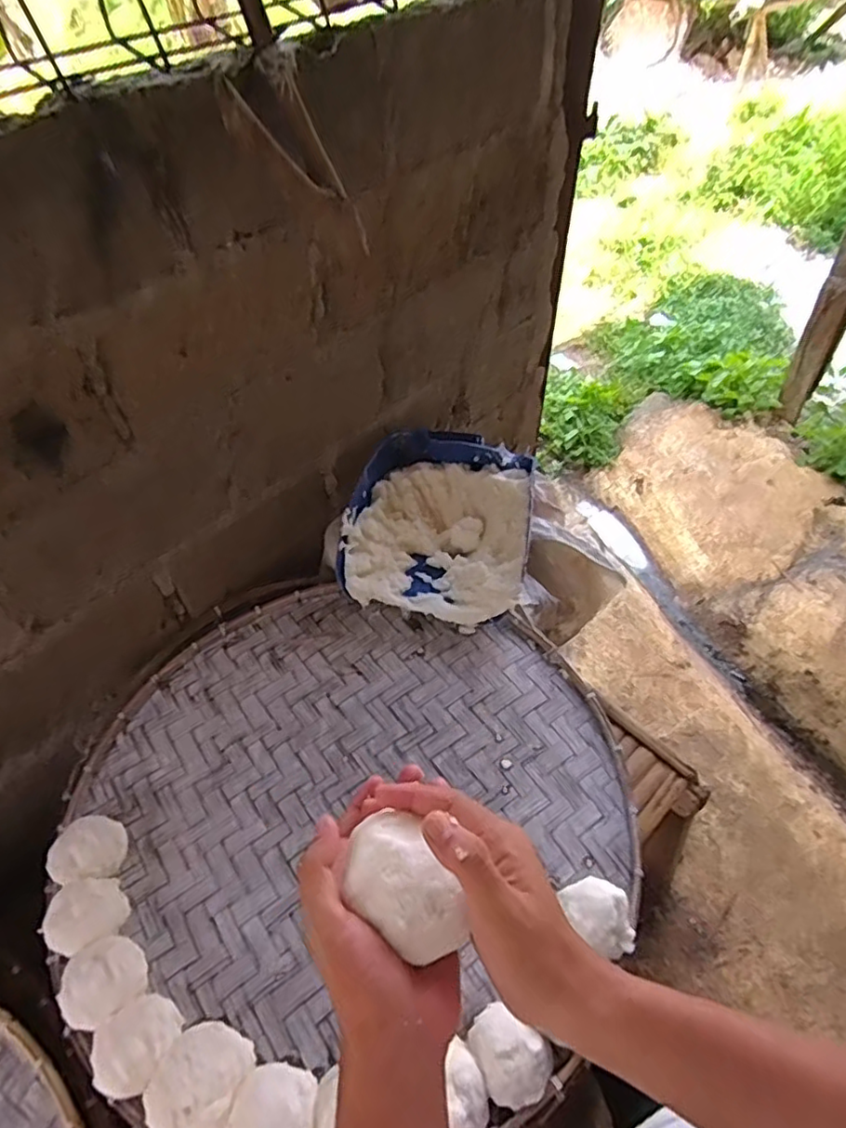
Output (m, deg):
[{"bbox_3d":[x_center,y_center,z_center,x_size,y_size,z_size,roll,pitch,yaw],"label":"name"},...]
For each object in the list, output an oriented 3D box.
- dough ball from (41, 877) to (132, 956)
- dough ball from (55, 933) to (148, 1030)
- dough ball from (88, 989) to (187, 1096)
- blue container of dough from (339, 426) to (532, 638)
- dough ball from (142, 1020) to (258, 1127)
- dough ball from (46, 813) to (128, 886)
[{"bbox_3d":[-0.393,0.406,0.732,0.083,0.055,0.076,-31,57,-22],"label":"dough ball"},{"bbox_3d":[-0.342,0.452,0.684,0.082,0.059,0.082,-1,51,1],"label":"dough ball"},{"bbox_3d":[-0.290,0.490,0.641,0.086,0.057,0.077,-32,57,-23],"label":"dough ball"},{"bbox_3d":[0.031,-0.062,1.055,0.294,0.117,0.324,13,52,11],"label":"blue container of dough"},{"bbox_3d":[-0.218,0.509,0.619,0.084,0.062,0.093,18,53,15],"label":"dough ball"},{"bbox_3d":[-0.412,0.356,0.782,0.080,0.049,0.077,-1,51,1],"label":"dough ball"}]

